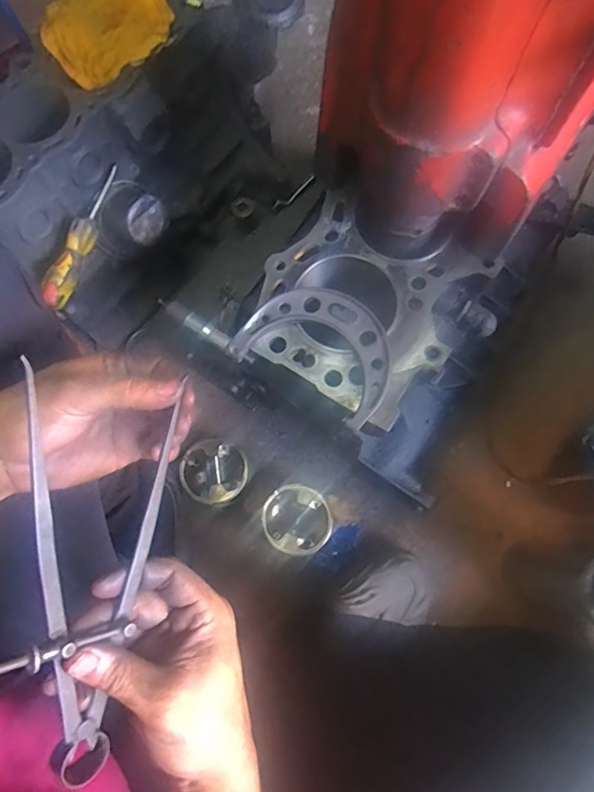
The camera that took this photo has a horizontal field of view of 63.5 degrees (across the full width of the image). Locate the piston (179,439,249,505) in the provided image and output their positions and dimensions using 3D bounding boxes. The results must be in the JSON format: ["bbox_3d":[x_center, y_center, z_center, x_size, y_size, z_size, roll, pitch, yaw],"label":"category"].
[{"bbox_3d":[-0.112,0.109,0.677,0.088,0.077,0.085,0,75,1],"label":"piston"}]

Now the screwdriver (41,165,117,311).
[{"bbox_3d":[-0.272,-0.201,0.609,0.028,0.036,0.189,23,76,7],"label":"screwdriver"}]

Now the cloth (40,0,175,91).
[{"bbox_3d":[-0.231,-0.457,0.599,0.159,0.038,0.135,-37,77,-9],"label":"cloth"}]

